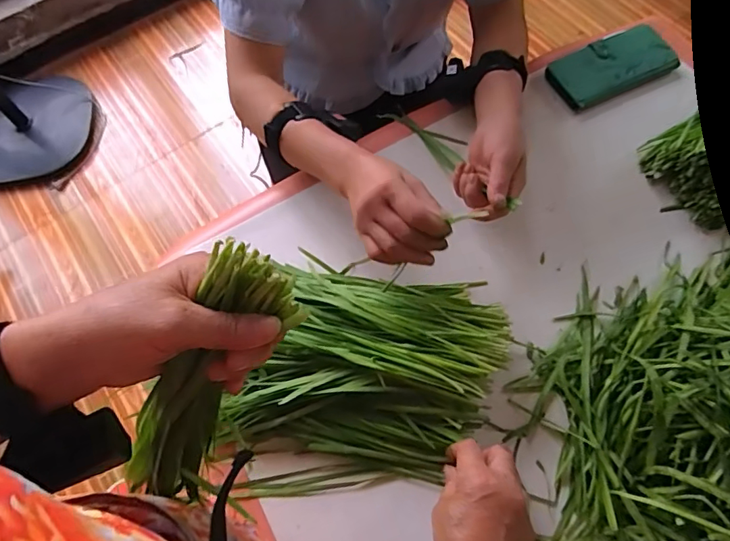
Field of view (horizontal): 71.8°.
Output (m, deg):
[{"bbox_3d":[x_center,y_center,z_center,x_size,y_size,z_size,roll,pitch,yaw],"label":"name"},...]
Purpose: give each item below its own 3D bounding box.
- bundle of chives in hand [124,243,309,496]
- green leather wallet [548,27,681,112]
[{"bbox_3d":[-0.099,0.076,0.315,0.051,0.043,0.205,37,113,17],"label":"bundle of chives in hand"},{"bbox_3d":[0.330,-0.274,0.677,0.168,0.019,0.081,-24,65,-11],"label":"green leather wallet"}]

